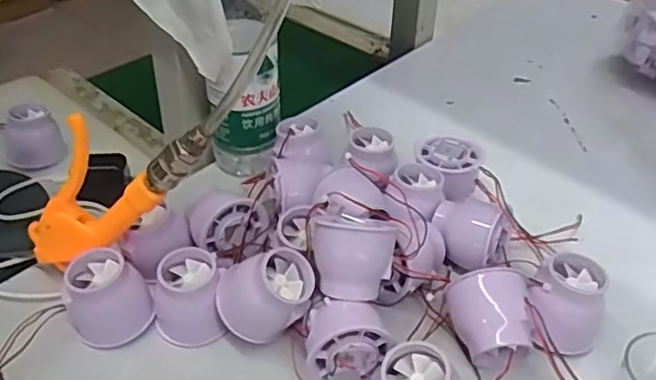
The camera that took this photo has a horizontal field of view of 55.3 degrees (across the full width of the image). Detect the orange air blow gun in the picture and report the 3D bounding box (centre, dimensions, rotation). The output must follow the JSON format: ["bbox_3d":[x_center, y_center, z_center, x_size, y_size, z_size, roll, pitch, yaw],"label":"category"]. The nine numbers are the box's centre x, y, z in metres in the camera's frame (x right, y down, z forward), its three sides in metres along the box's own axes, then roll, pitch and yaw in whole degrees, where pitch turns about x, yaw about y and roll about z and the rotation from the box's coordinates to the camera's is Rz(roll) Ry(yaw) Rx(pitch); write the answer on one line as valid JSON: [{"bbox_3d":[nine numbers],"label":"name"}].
[{"bbox_3d":[-0.160,-0.004,0.443,0.183,0.084,0.032,-29,31,26],"label":"orange air blow gun"}]

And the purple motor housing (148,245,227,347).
[{"bbox_3d":[-0.101,0.080,0.452,0.049,0.057,0.050,-9,40,-11],"label":"purple motor housing"}]

